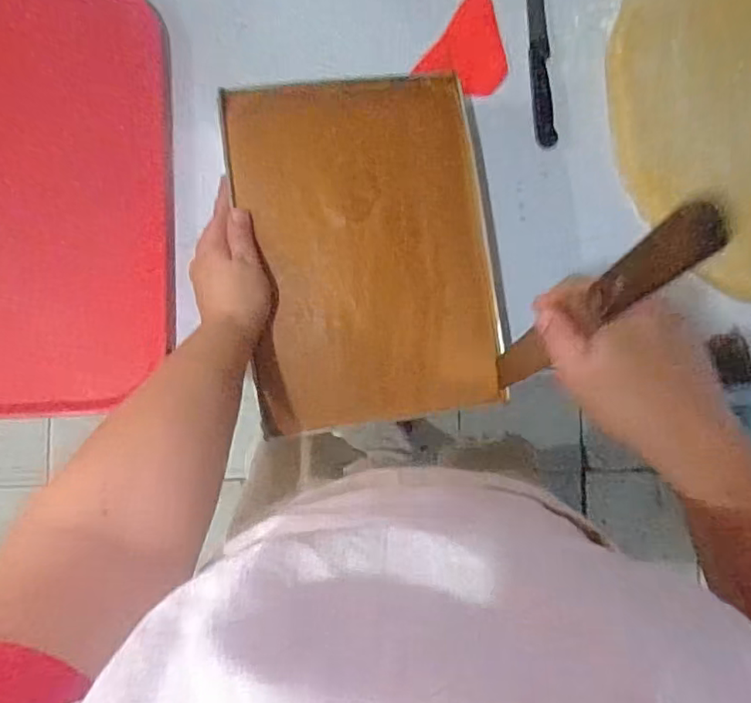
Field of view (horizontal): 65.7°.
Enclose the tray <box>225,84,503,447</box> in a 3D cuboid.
[{"bbox_3d":[-0.006,-0.098,0.556,0.234,0.017,0.324,-8,88,-9],"label":"tray"}]

